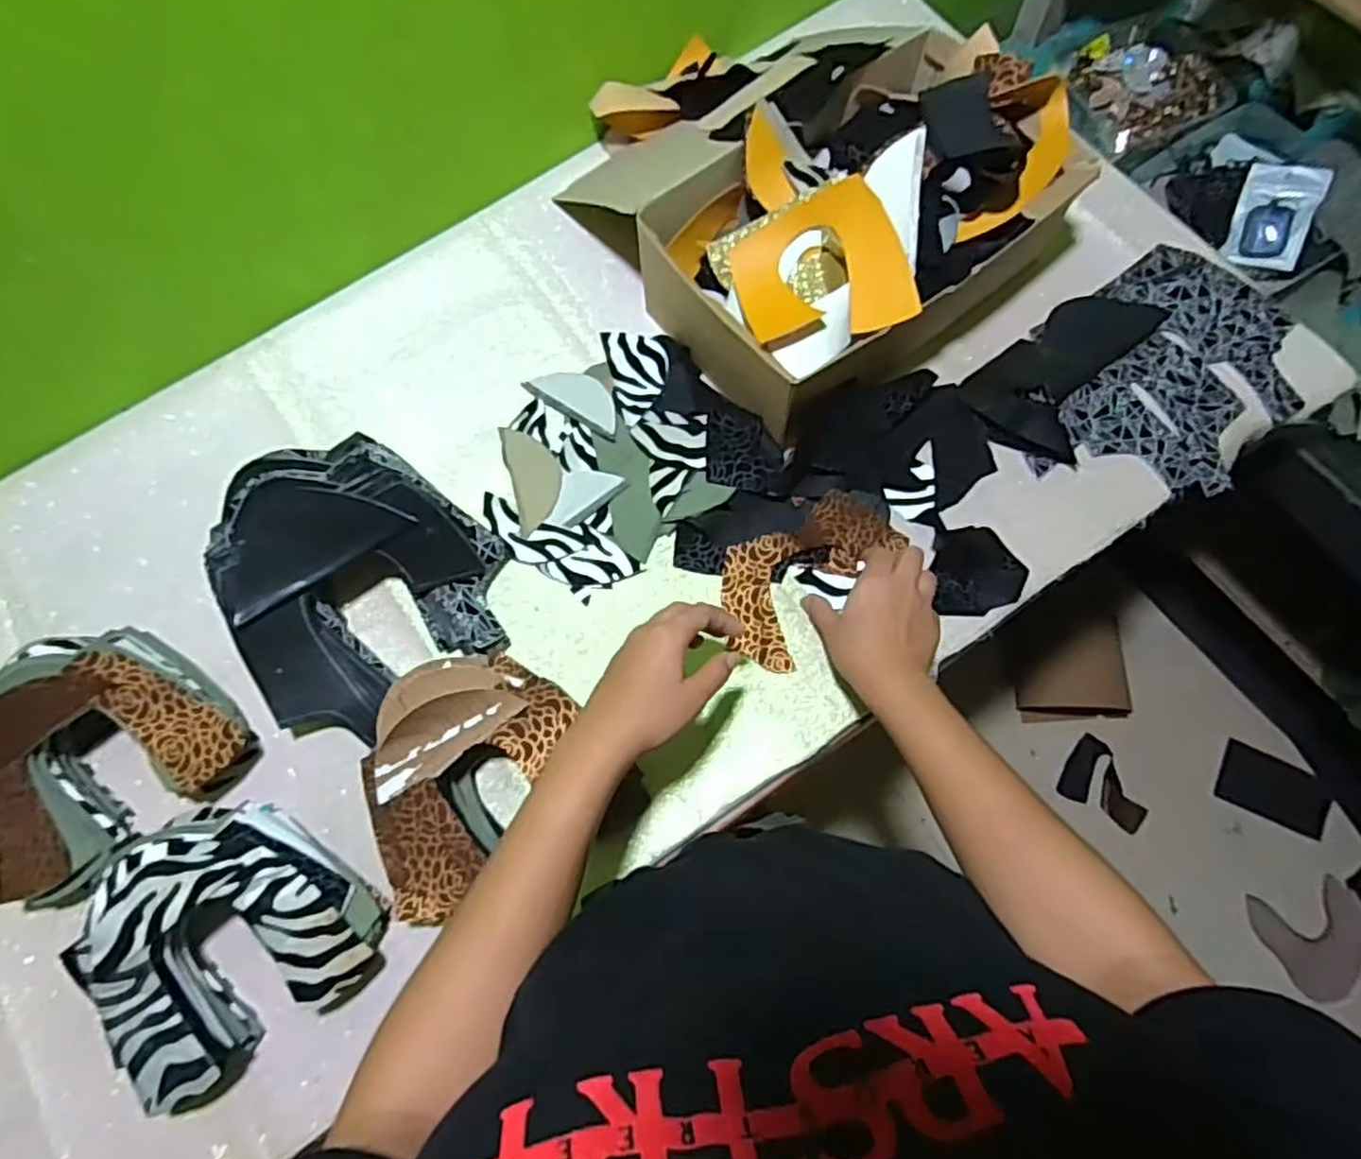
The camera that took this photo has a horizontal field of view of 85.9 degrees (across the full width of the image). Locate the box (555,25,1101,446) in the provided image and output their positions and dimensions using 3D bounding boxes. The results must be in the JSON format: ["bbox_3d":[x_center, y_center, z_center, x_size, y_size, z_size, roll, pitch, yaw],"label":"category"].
[{"bbox_3d":[0.140,-0.308,0.627,0.331,0.137,0.249,-39,74,-10],"label":"box"}]

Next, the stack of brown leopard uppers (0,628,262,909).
[{"bbox_3d":[-0.439,0.132,0.531,0.161,0.087,0.182,39,77,14],"label":"stack of brown leopard uppers"}]

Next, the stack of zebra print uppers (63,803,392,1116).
[{"bbox_3d":[-0.312,0.239,0.494,0.166,0.082,0.166,-38,74,-10],"label":"stack of zebra print uppers"}]

